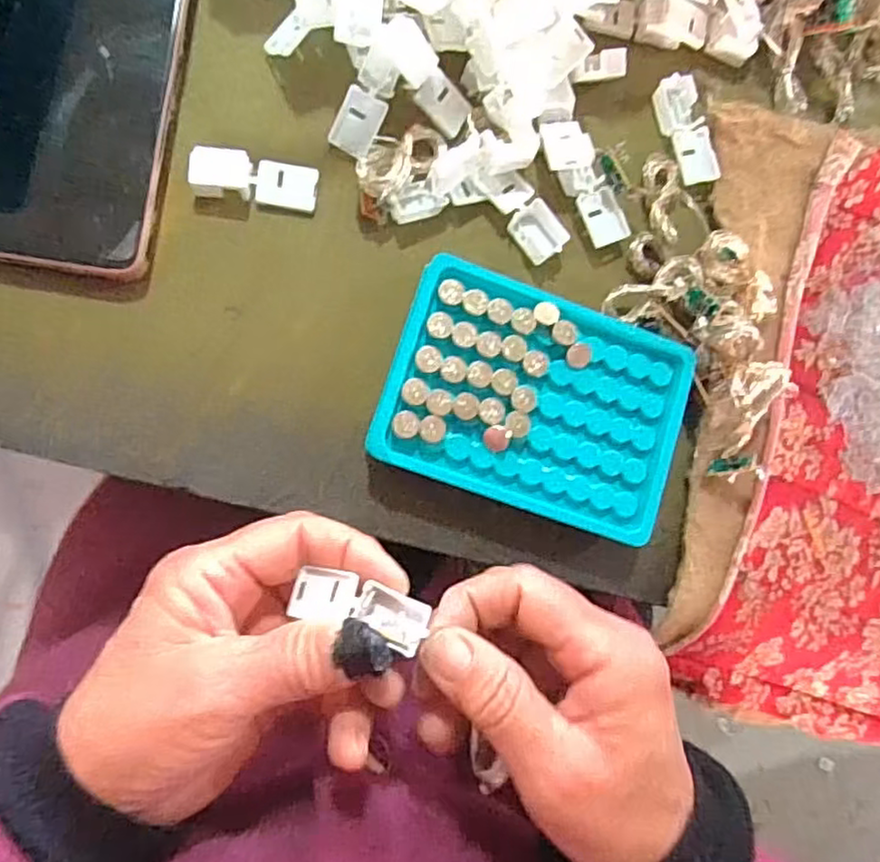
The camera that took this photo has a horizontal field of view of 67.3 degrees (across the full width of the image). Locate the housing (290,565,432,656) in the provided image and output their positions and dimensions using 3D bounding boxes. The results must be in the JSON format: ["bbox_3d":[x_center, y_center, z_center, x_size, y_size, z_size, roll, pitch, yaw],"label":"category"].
[{"bbox_3d":[-0.030,0.063,0.240,0.051,0.012,0.019,12,84,20],"label":"housing"}]

